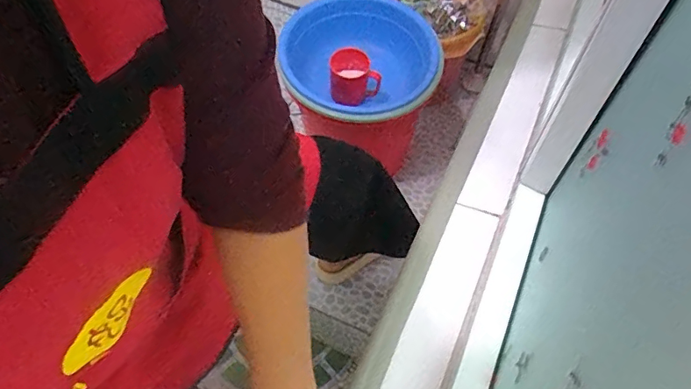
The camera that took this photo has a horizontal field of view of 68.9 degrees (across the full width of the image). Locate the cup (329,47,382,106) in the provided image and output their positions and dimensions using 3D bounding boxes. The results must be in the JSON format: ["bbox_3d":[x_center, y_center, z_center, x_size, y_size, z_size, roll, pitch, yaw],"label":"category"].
[{"bbox_3d":[0.021,-0.260,1.108,0.110,0.080,0.097,-7,58,-6],"label":"cup"}]

